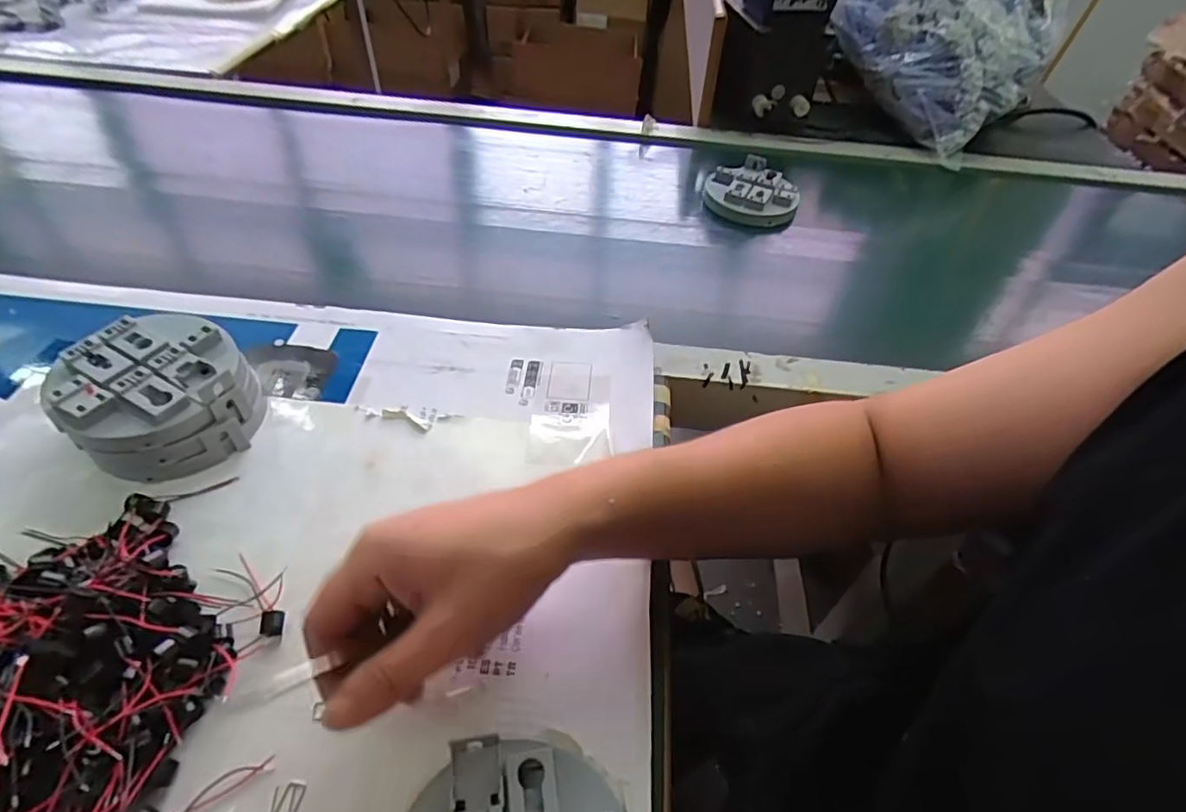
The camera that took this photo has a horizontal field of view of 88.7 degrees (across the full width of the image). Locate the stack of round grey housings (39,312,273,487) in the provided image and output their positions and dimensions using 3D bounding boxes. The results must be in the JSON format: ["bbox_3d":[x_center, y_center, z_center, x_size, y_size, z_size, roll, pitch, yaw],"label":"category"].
[{"bbox_3d":[-0.277,-0.008,0.392,0.103,0.057,0.097,-19,51,-21],"label":"stack of round grey housings"}]

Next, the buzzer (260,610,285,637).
[{"bbox_3d":[-0.170,0.115,0.321,0.011,0.008,0.012,-2,47,-6],"label":"buzzer"}]

